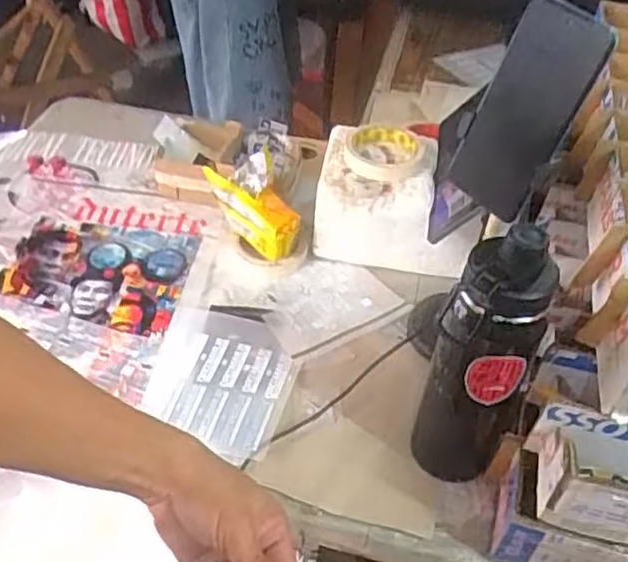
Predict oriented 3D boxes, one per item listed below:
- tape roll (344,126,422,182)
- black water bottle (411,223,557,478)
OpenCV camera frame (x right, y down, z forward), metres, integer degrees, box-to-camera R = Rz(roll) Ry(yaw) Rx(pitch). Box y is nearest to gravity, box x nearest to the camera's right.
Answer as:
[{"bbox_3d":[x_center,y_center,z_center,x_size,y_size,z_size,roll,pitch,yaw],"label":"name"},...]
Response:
[{"bbox_3d":[0.082,-0.151,0.842,0.094,0.021,0.096,3,44,-3],"label":"tape roll"},{"bbox_3d":[0.138,0.089,0.606,0.079,0.304,0.066,20,46,14],"label":"black water bottle"}]

